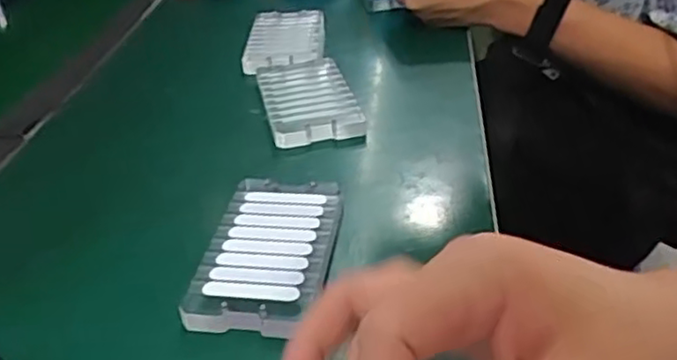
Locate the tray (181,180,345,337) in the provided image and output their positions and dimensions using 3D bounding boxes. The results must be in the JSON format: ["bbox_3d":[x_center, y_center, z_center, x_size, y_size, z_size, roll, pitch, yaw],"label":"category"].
[{"bbox_3d":[-0.038,0.041,0.382,0.068,0.020,0.121,3,34,10],"label":"tray"}]

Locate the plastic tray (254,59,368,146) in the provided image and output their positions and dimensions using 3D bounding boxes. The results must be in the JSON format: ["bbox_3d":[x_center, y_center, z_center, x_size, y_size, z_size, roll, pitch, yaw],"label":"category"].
[{"bbox_3d":[-0.024,-0.066,0.538,0.069,0.012,0.124,-10,34,-9],"label":"plastic tray"}]

